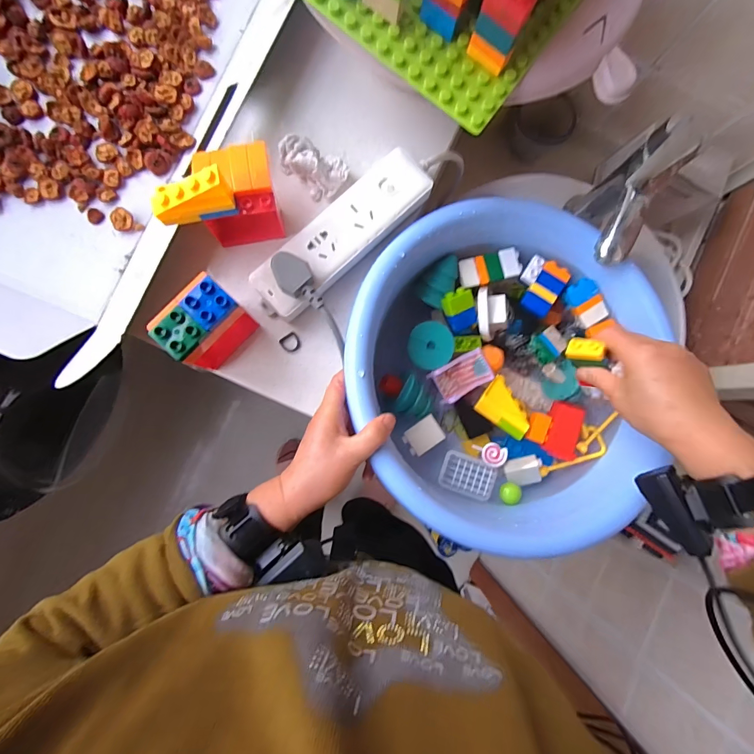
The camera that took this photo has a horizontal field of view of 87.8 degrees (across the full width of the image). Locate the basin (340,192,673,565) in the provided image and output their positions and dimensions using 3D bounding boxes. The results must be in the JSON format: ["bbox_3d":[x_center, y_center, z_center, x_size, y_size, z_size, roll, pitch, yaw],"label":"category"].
[{"bbox_3d":[0.133,-0.006,0.429,0.325,0.114,0.333,0,86,-6],"label":"basin"}]

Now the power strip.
[{"bbox_3d":[-0.034,-0.141,0.395,0.205,0.034,0.060,-44,92,-7],"label":"power strip"}]

